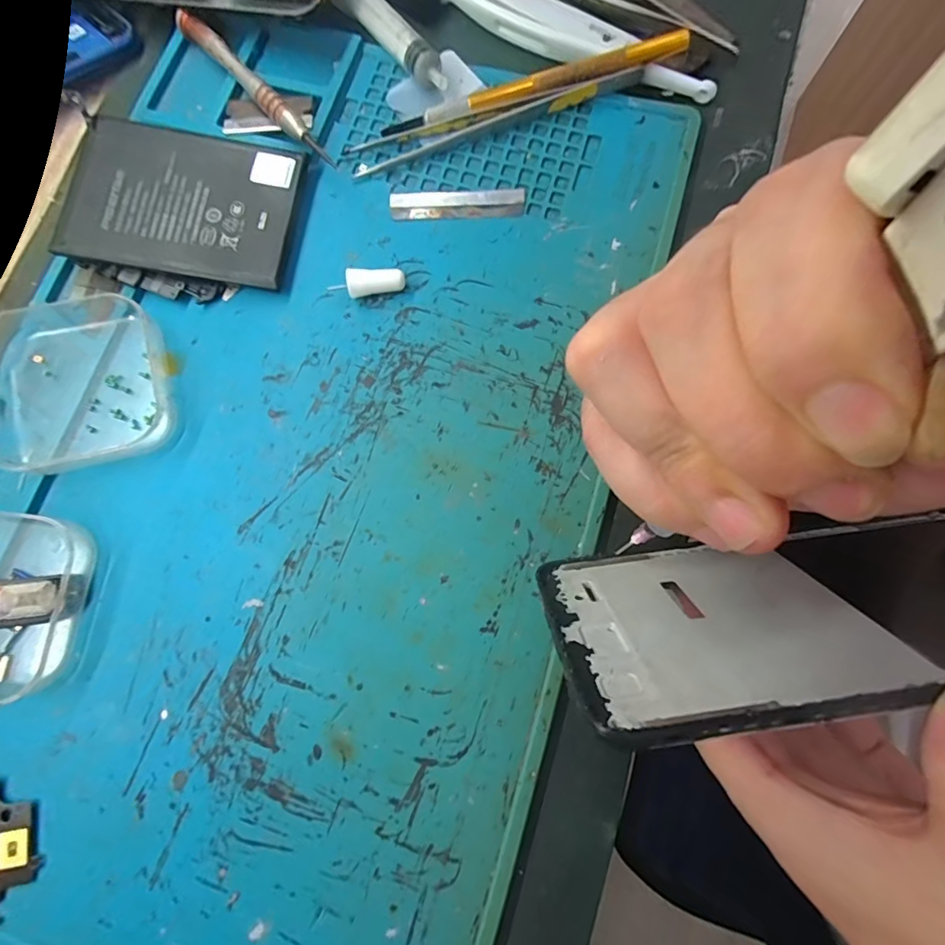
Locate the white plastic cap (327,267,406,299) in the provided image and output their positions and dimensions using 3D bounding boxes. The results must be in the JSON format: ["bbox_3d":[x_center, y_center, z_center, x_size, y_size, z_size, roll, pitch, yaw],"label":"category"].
[{"bbox_3d":[-0.042,-0.076,0.196,0.029,0.009,0.010,-5,79,0],"label":"white plastic cap"}]

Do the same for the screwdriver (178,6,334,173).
[{"bbox_3d":[-0.098,-0.171,0.212,0.009,0.013,0.104,-41,82,-7],"label":"screwdriver"}]

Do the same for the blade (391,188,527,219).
[{"bbox_3d":[-0.007,-0.116,0.205,0.057,0.004,0.013,0,79,0],"label":"blade"}]

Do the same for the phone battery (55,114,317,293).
[{"bbox_3d":[-0.119,-0.112,0.198,0.087,0.004,0.063,9,81,-4],"label":"phone battery"}]

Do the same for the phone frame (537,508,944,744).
[{"bbox_3d":[0.100,0.036,0.137,0.152,0.074,0.004,-8,110,1],"label":"phone frame"}]

